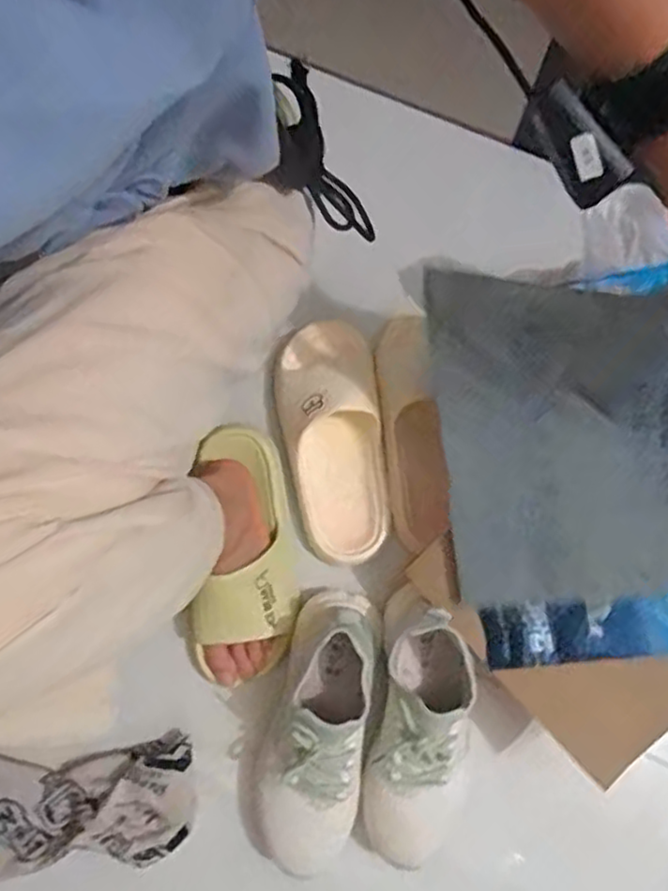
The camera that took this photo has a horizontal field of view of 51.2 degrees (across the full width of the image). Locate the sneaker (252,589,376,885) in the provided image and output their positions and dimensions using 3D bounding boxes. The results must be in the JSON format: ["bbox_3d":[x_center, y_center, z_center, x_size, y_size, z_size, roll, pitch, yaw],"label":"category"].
[{"bbox_3d":[-0.016,0.254,0.649,0.095,0.098,0.232,11,76,2],"label":"sneaker"}]

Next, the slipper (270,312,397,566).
[{"bbox_3d":[-0.001,-0.012,0.746,0.111,0.059,0.260,-8,76,-2],"label":"slipper"}]

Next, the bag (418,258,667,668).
[{"bbox_3d":[0.319,-0.004,0.577,0.417,0.208,0.332,-5,76,-2],"label":"bag"}]

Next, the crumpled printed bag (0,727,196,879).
[{"bbox_3d":[-0.292,0.353,0.672,0.301,0.048,0.114,-4,76,-1],"label":"crumpled printed bag"}]

